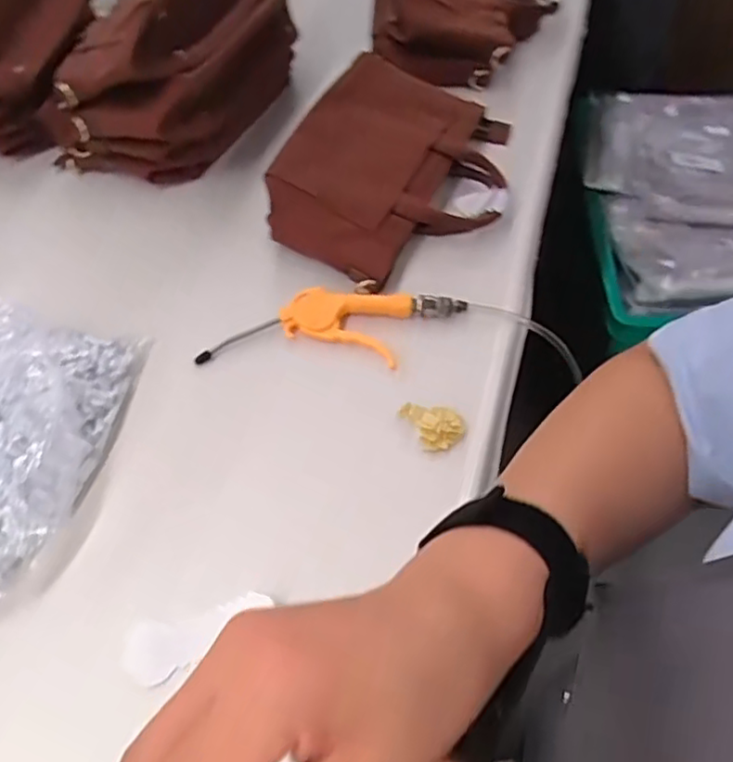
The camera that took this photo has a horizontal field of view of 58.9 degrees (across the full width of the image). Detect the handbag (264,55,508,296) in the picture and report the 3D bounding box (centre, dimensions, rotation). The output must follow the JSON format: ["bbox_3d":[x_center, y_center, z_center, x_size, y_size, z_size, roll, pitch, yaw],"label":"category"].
[{"bbox_3d":[0.050,-0.255,0.745,0.222,0.093,0.325,26,62,20],"label":"handbag"}]

